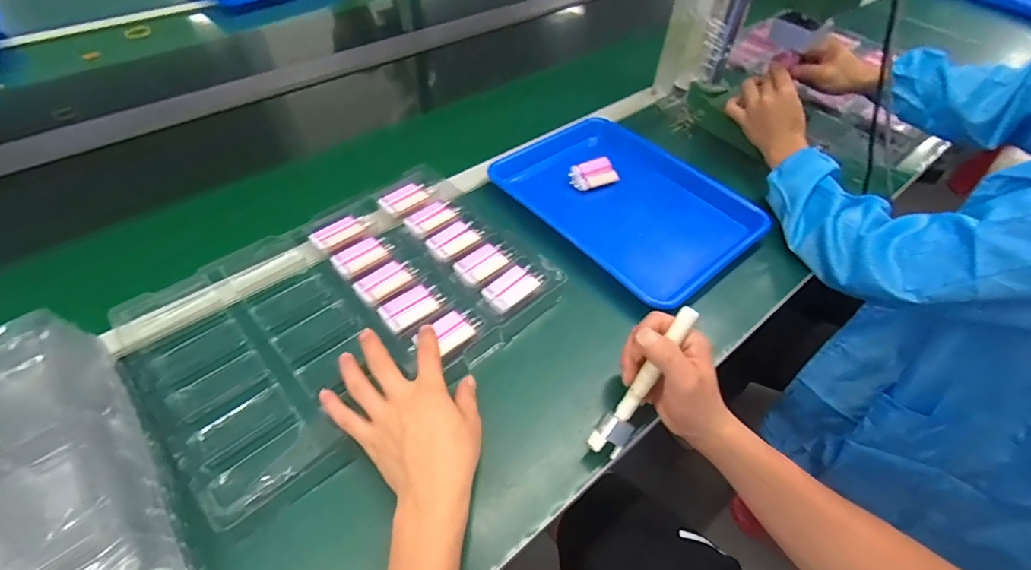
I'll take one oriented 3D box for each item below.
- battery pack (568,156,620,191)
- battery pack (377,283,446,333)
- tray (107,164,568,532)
[{"bbox_3d":[0.114,-0.162,0.681,0.072,0.024,0.035,-22,54,-21],"label":"battery pack"},{"bbox_3d":[-0.115,0.023,0.524,0.067,0.006,0.041,-33,59,-26],"label":"battery pack"},{"bbox_3d":[-0.181,0.020,0.532,0.405,0.034,0.290,-35,60,-28],"label":"tray"}]

